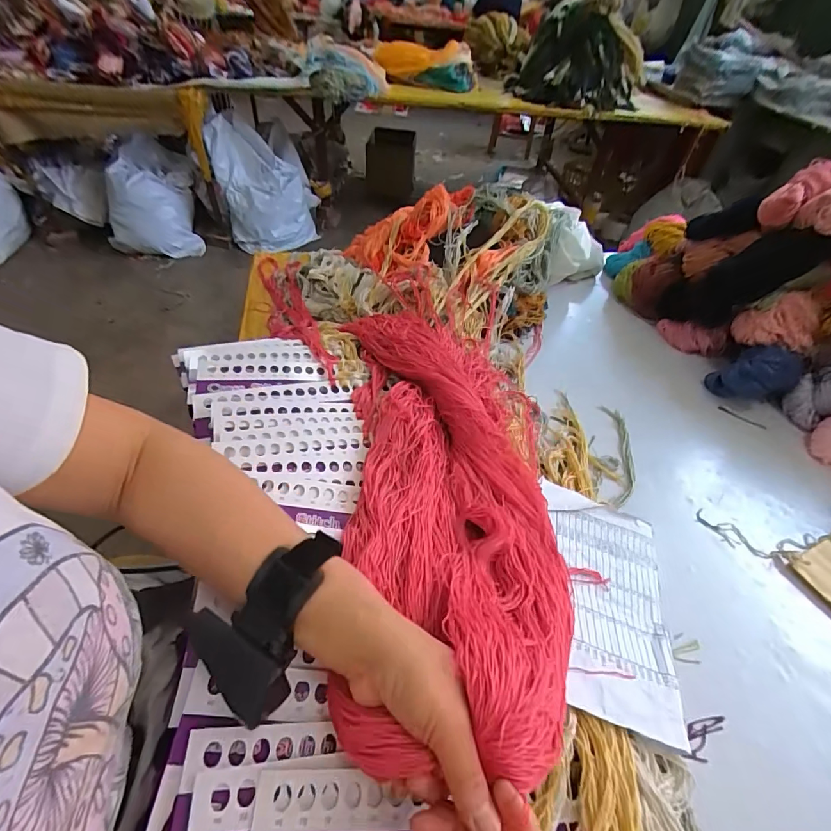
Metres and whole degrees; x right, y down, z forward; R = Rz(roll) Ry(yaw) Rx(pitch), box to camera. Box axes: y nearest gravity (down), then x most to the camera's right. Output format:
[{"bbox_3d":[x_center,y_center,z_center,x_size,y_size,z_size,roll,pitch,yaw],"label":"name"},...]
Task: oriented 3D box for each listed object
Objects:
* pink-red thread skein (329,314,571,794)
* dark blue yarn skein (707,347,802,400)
[{"bbox_3d":[0.029,0.040,0.420,0.188,0.072,0.493,-1,40,-7],"label":"pink-red thread skein"},{"bbox_3d":[0.492,-0.059,0.623,0.073,0.081,0.091,-28,56,-29],"label":"dark blue yarn skein"}]

